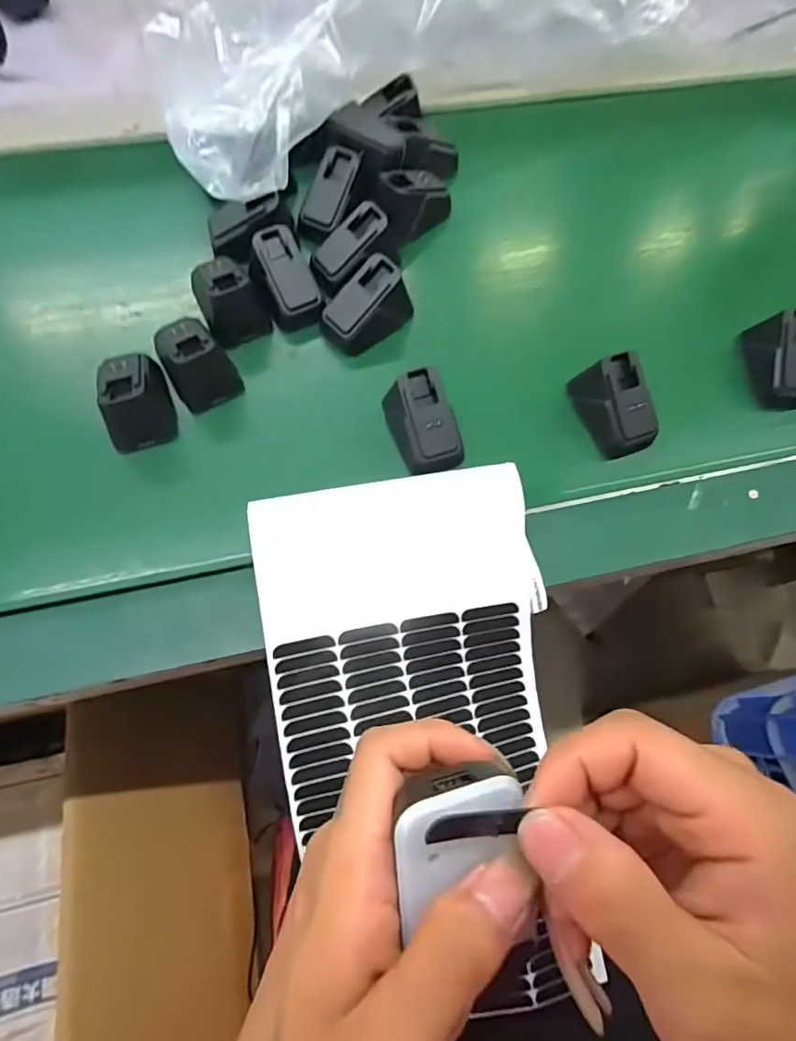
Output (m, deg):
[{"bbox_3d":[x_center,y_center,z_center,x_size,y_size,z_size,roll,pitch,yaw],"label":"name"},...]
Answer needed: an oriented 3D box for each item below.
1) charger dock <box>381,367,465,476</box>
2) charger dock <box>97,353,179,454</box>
[{"bbox_3d":[0.015,-0.066,0.367,0.045,0.039,0.063,-21,72,-10],"label":"charger dock"},{"bbox_3d":[-0.178,-0.085,0.365,0.038,0.040,0.065,-10,71,-6],"label":"charger dock"}]

